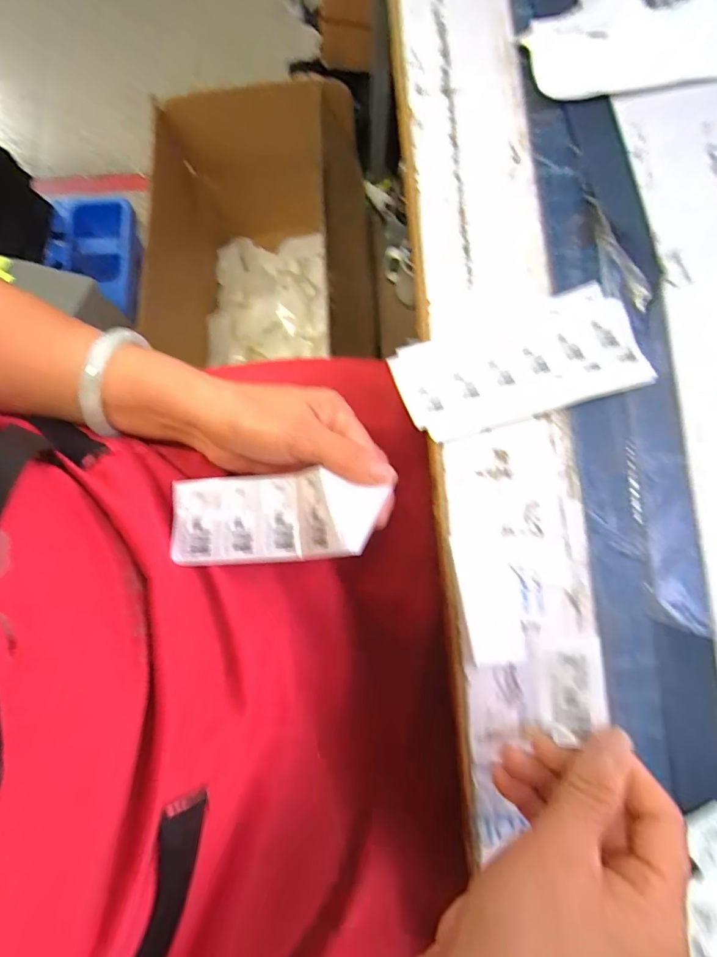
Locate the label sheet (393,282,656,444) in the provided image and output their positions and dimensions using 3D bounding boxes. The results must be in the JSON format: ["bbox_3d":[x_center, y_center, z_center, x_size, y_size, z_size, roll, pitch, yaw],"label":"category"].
[{"bbox_3d":[0.107,-0.076,0.324,0.158,0.014,0.077,-20,79,-3],"label":"label sheet"}]

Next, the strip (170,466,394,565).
[{"bbox_3d":[-0.051,0.024,0.290,0.125,0.013,0.051,-3,79,8],"label":"strip"}]

